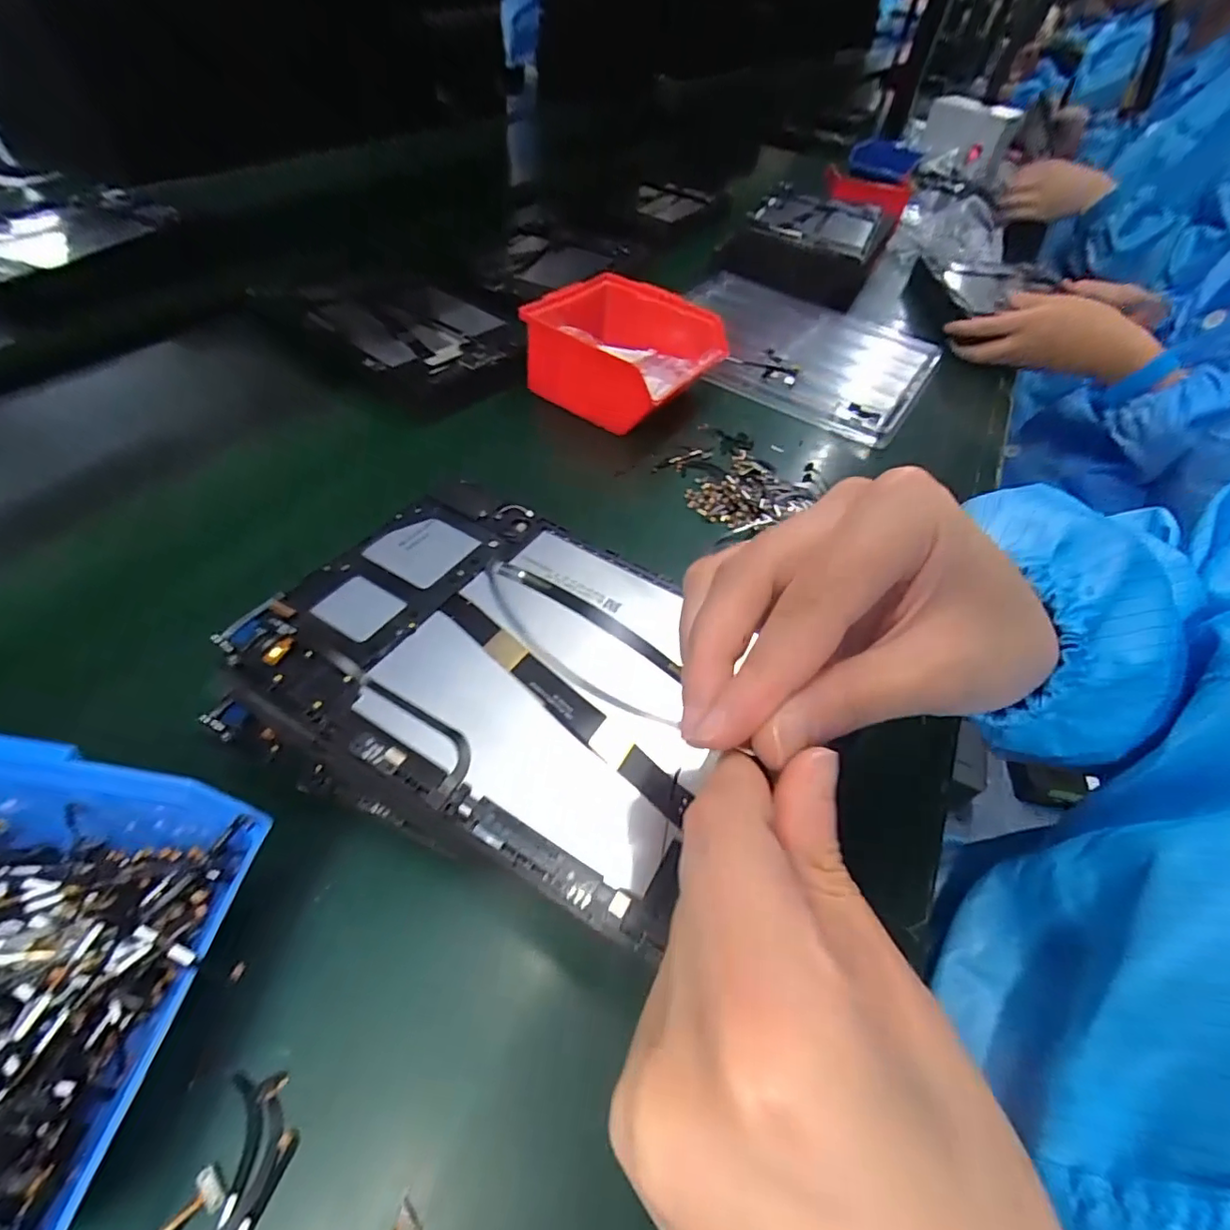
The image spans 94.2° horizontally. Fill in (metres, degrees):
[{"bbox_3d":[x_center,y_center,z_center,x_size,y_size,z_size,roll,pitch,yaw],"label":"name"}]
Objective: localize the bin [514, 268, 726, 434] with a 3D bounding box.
[{"bbox_3d":[0.009,-0.219,0.478,0.127,0.069,0.149,28,53,16],"label":"bin"}]

